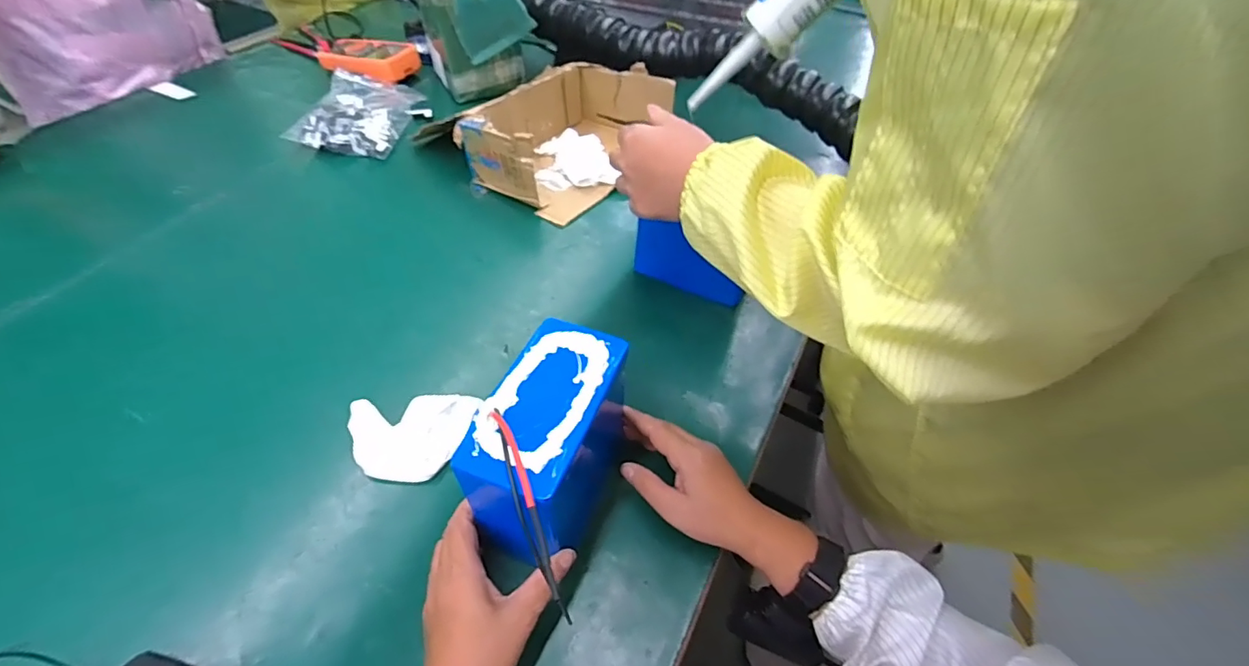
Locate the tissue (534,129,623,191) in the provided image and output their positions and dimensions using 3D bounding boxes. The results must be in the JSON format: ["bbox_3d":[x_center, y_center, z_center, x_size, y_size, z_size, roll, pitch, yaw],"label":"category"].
[{"bbox_3d":[-0.082,-0.272,0.828,0.112,0.029,0.148,-7,50,-10],"label":"tissue"}]

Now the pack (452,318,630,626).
[{"bbox_3d":[-0.055,0.083,0.412,0.077,0.123,0.136,17,50,11],"label":"pack"}]

